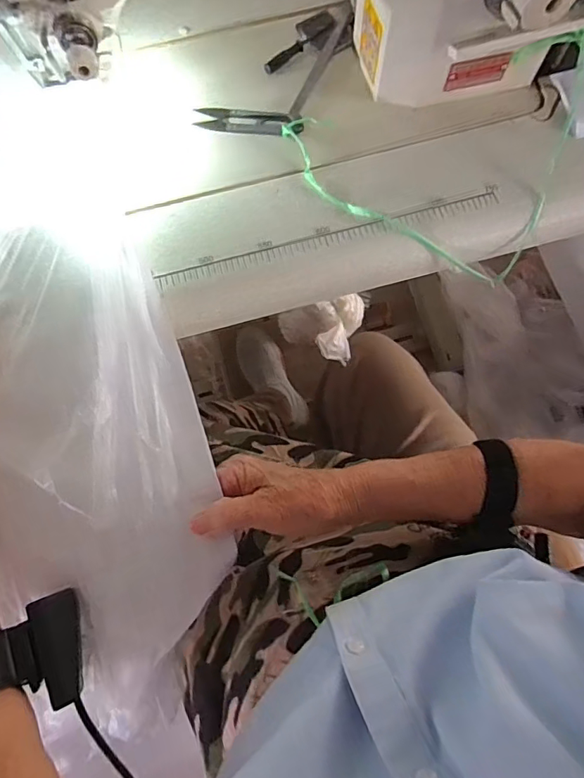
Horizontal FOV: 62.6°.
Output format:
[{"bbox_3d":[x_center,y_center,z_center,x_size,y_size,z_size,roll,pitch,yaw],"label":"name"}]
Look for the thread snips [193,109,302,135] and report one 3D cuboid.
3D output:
[{"bbox_3d":[-0.039,-0.238,0.425,0.096,0.010,0.024,10,74,4],"label":"thread snips"}]

